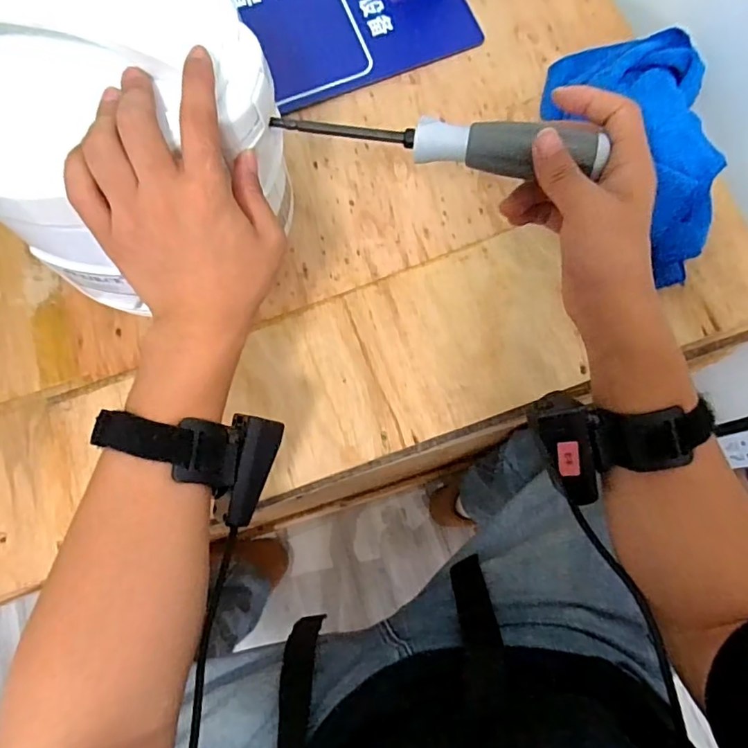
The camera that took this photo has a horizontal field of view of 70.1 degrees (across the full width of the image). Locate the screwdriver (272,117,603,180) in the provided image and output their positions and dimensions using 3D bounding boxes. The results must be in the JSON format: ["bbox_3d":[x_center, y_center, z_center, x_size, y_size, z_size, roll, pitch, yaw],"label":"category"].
[{"bbox_3d":[0.034,-0.141,0.325,0.198,0.024,0.025,10,76,10],"label":"screwdriver"}]

